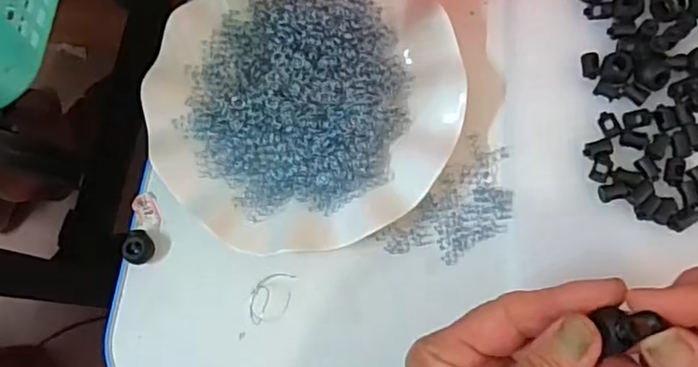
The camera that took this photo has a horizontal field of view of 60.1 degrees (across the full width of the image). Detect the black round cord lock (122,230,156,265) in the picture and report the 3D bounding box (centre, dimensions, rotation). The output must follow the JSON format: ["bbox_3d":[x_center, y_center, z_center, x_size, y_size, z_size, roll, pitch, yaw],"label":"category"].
[{"bbox_3d":[-0.123,0.037,0.353,0.015,0.011,0.020,-1,76,6],"label":"black round cord lock"}]

